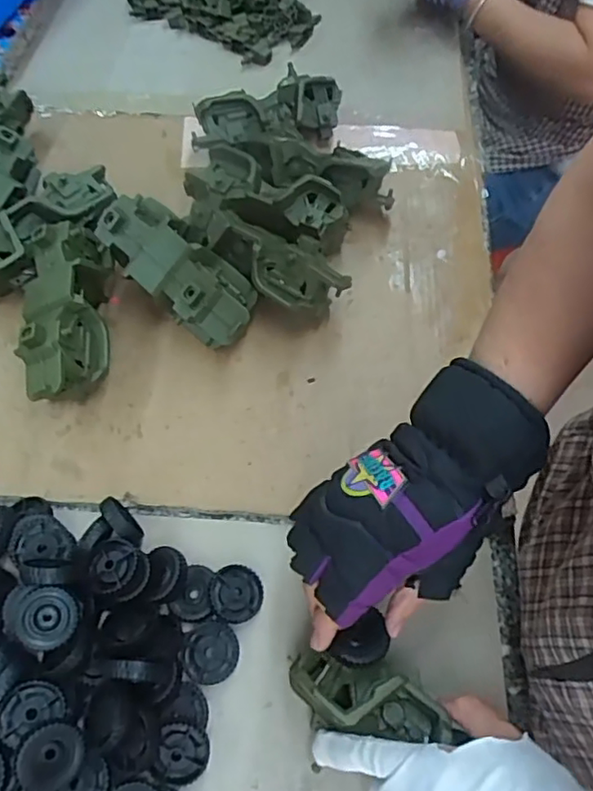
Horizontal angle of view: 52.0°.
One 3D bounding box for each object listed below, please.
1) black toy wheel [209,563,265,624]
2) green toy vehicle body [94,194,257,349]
[{"bbox_3d":[-0.048,0.159,0.488,0.040,0.015,0.043,0,59,0],"label":"black toy wheel"},{"bbox_3d":[-0.112,-0.122,0.599,0.177,0.069,0.079,42,67,8],"label":"green toy vehicle body"}]

